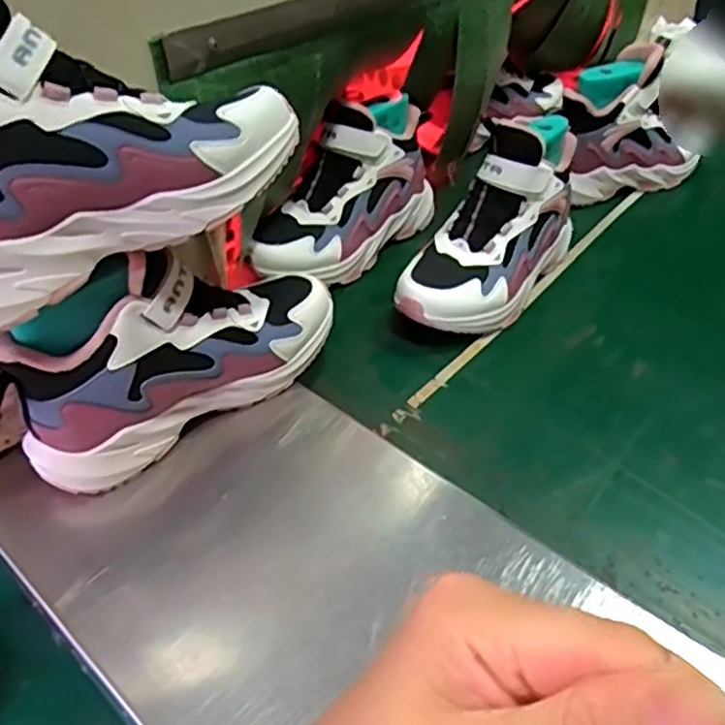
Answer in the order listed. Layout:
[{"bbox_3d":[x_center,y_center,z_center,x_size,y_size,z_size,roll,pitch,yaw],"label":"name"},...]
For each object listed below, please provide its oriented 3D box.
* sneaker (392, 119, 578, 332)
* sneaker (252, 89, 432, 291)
[{"bbox_3d":[0.122,-0.125,0.643,0.096,0.155,0.220,24,47,26],"label":"sneaker"},{"bbox_3d":[-0.017,-0.173,0.693,0.079,0.136,0.227,24,47,26],"label":"sneaker"}]

